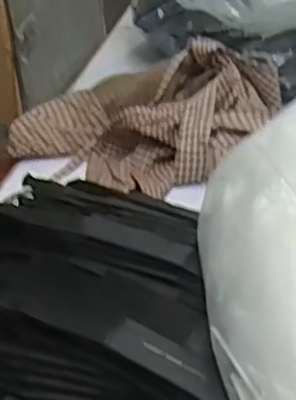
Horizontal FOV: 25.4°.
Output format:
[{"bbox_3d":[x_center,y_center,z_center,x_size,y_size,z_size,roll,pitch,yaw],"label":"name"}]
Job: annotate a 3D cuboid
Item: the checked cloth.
[{"bbox_3d":[-0.004,-0.116,0.826,0.278,0.115,0.221,17,38,26],"label":"checked cloth"}]

